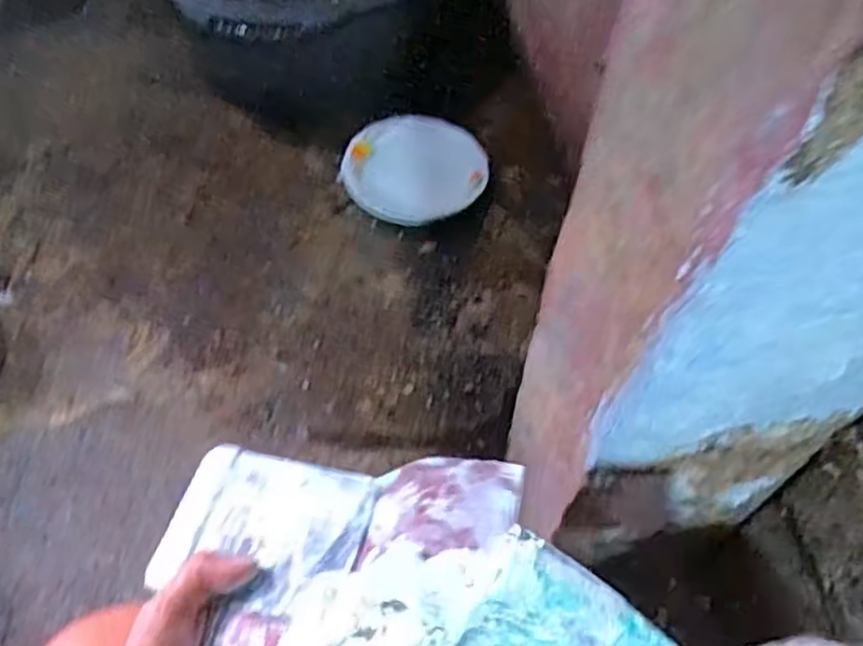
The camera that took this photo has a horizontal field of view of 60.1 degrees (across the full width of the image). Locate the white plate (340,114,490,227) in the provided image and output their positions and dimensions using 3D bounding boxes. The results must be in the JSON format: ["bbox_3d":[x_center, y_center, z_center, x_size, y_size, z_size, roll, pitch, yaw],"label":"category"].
[{"bbox_3d":[-0.032,-0.241,1.130,0.204,0.032,0.216,2,54,-2],"label":"white plate"}]

